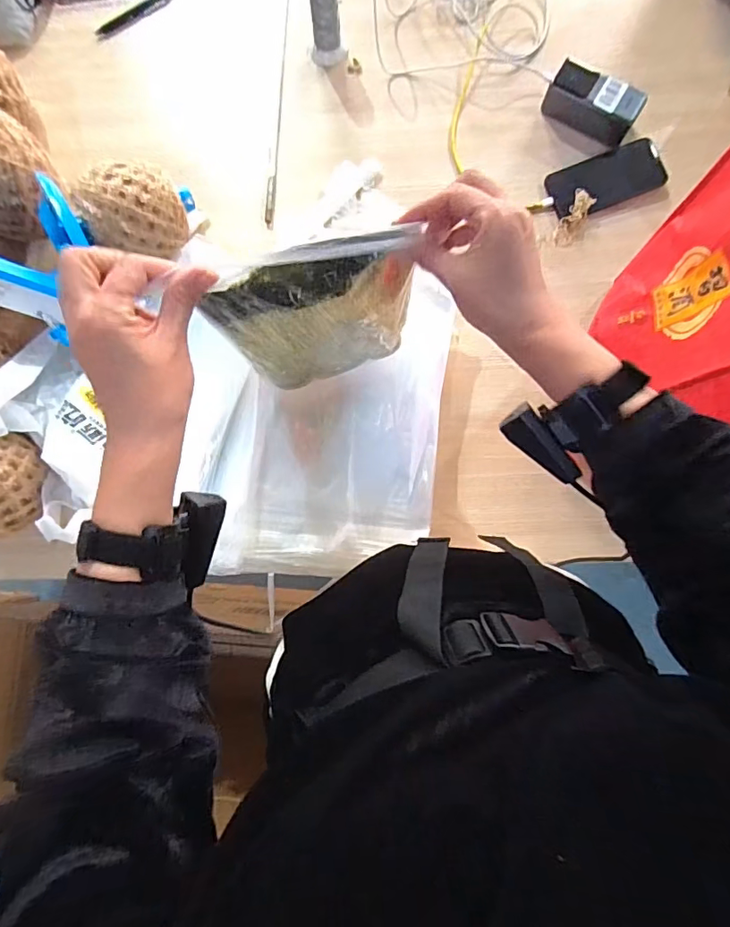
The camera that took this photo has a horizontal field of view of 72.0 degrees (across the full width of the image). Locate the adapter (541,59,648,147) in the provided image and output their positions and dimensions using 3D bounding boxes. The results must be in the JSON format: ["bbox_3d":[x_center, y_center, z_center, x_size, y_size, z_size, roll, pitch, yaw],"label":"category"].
[{"bbox_3d":[0.323,-0.512,0.717,0.130,0.049,0.065,29,87,4],"label":"adapter"}]

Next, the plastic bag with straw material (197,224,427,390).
[{"bbox_3d":[-0.041,-0.131,0.464,0.169,0.192,0.044,-18,85,0],"label":"plastic bag with straw material"}]

